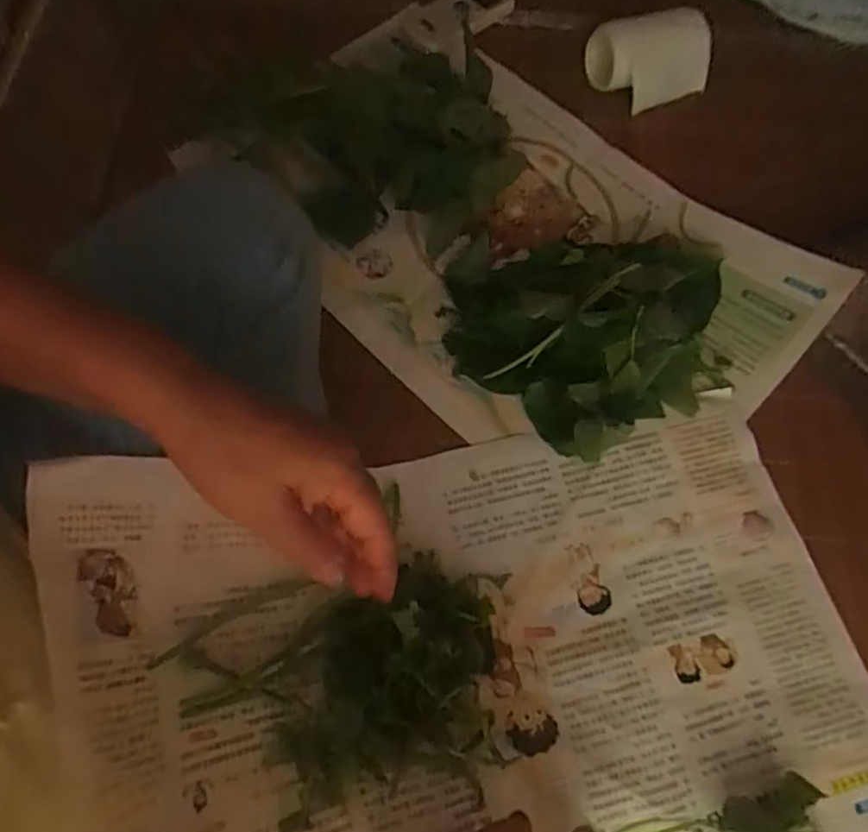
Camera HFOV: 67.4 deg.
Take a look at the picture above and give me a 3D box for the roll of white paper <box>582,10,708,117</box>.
[{"bbox_3d":[0.239,-0.410,0.744,0.142,0.088,0.067,-10,67,-7],"label":"roll of white paper"}]

